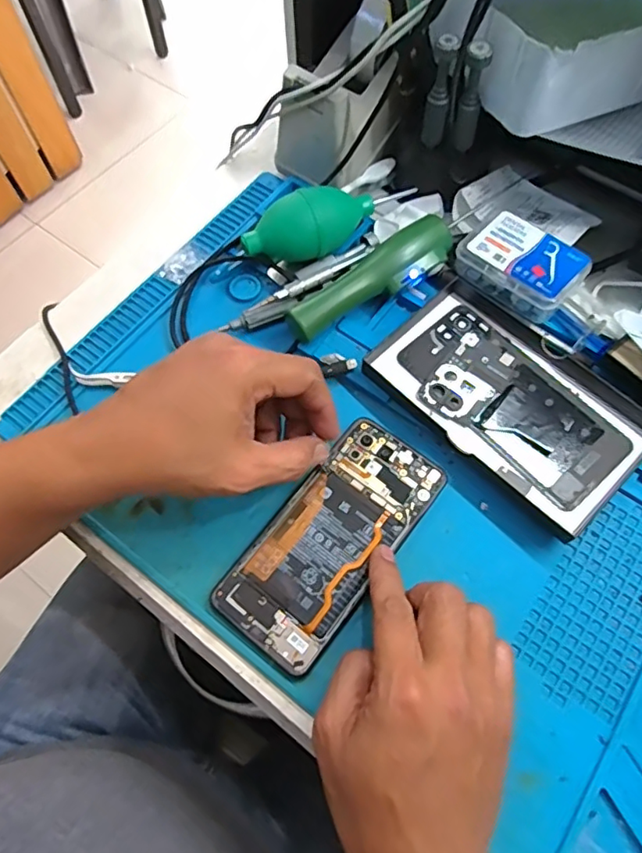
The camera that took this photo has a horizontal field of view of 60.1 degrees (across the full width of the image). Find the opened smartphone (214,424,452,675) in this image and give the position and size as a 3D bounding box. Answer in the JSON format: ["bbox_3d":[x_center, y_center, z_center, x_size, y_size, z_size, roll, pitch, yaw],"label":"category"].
[{"bbox_3d":[0.008,0.069,0.353,0.073,0.006,0.158,36,71,16],"label":"opened smartphone"}]

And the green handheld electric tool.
[{"bbox_3d":[0.038,-0.109,0.412,0.137,0.026,0.037,-32,69,-13],"label":"green handheld electric tool"}]

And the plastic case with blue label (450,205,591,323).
[{"bbox_3d":[0.148,-0.119,0.413,0.085,0.034,0.051,38,72,17],"label":"plastic case with blue label"}]

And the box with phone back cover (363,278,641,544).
[{"bbox_3d":[0.130,-0.020,0.388,0.112,0.023,0.179,-42,71,-16],"label":"box with phone back cover"}]

